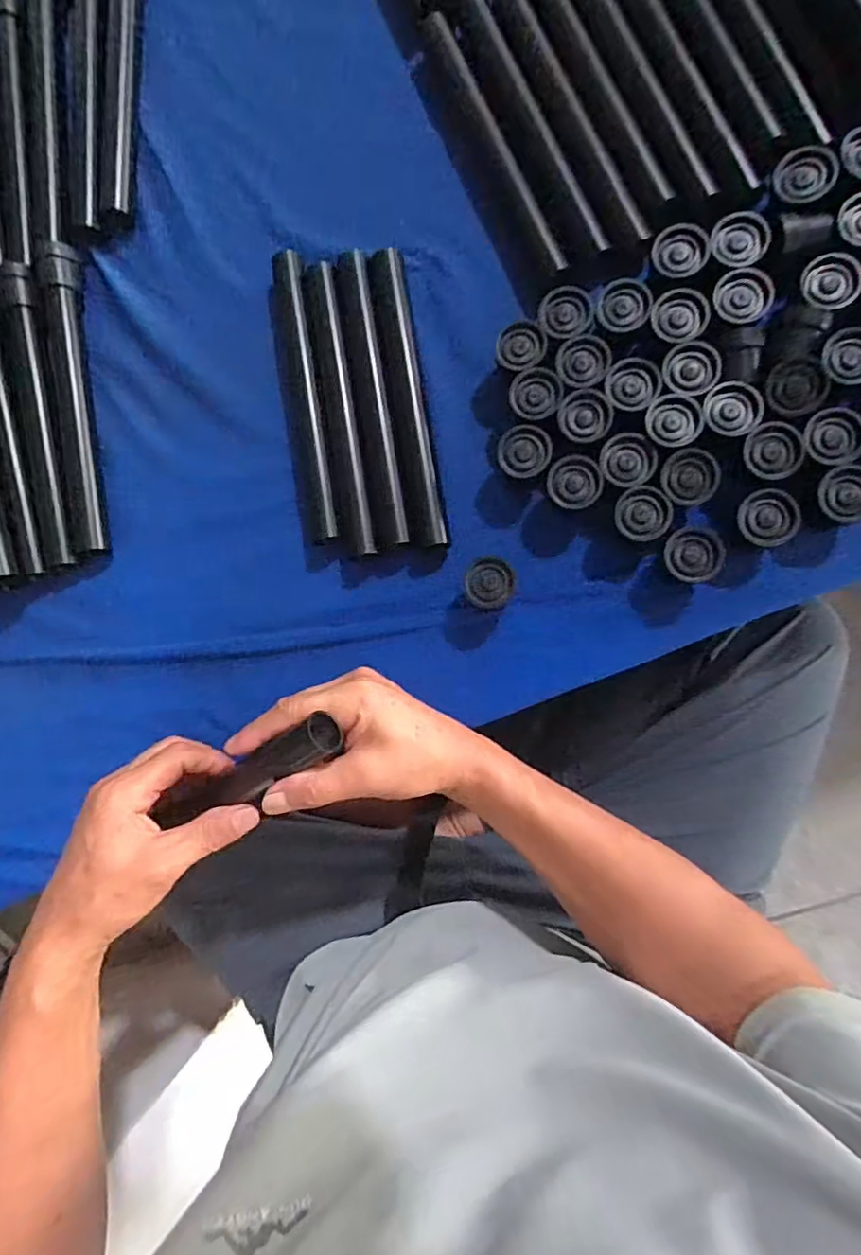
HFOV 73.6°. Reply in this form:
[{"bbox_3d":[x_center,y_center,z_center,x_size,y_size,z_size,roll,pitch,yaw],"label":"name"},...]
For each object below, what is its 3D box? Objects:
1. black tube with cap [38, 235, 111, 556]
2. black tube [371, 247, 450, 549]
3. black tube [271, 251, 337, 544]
[{"bbox_3d":[-0.284,-0.183,0.461,0.027,0.023,0.251,-7,87,9],"label":"black tube with cap"},{"bbox_3d":[-0.017,-0.167,0.419,0.025,0.026,0.219,-10,86,9],"label":"black tube"},{"bbox_3d":[-0.094,-0.172,0.427,0.026,0.018,0.218,-9,86,9],"label":"black tube"}]

